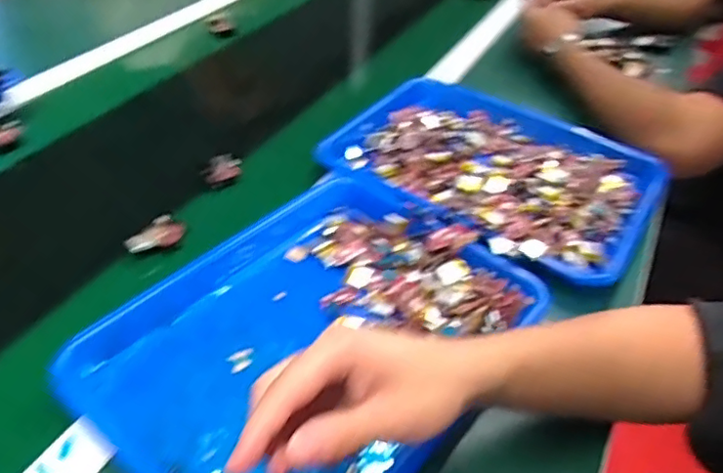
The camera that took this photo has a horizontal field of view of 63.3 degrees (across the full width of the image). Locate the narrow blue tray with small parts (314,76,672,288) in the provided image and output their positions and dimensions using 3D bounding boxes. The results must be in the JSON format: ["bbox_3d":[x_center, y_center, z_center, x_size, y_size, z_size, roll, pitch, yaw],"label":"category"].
[{"bbox_3d":[0.144,-0.079,0.667,0.349,0.034,0.258,27,47,21],"label":"narrow blue tray with small parts"}]

